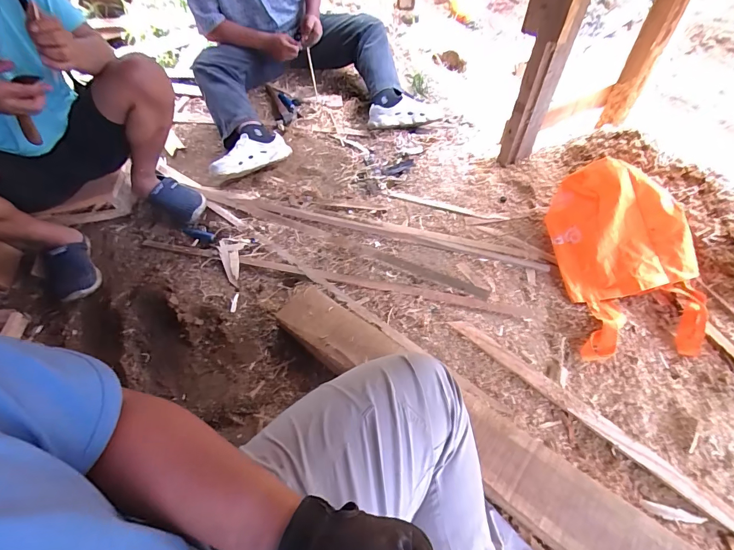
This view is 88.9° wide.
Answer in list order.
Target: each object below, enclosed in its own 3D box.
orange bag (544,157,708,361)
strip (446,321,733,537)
[{"bbox_3d":[0.615,-0.052,0.860,0.285,0.205,0.427,-1,51,3],"label":"orange bag"},{"bbox_3d":[0.459,0.298,0.703,0.042,0.017,0.700,-39,58,-25],"label":"strip"}]

